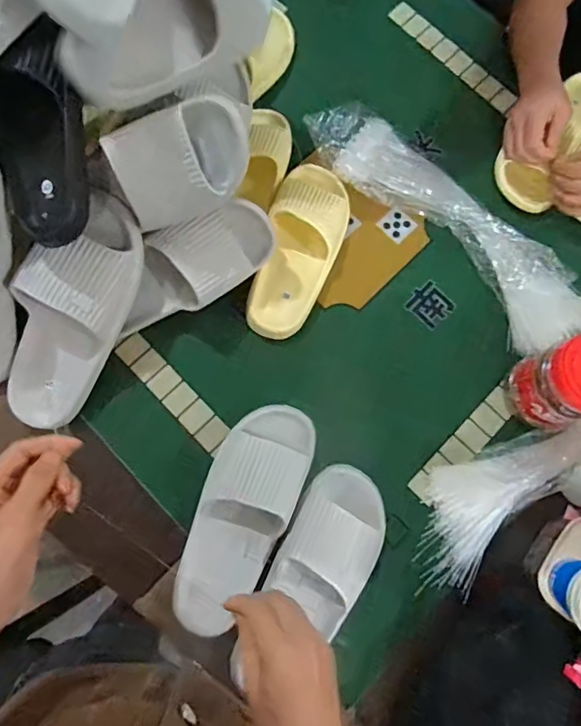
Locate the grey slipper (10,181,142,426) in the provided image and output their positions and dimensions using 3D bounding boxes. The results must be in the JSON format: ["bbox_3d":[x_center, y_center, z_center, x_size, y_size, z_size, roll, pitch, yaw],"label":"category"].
[{"bbox_3d":[-0.258,-0.053,0.586,0.102,0.069,0.288,26,100,5],"label":"grey slipper"}]

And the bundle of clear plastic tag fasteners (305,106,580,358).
[{"bbox_3d":[0.214,-0.194,0.700,0.122,0.051,0.464,-43,81,-11],"label":"bundle of clear plastic tag fasteners"}]

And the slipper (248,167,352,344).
[{"bbox_3d":[0.016,-0.155,0.681,0.100,0.058,0.252,16,76,2],"label":"slipper"}]

